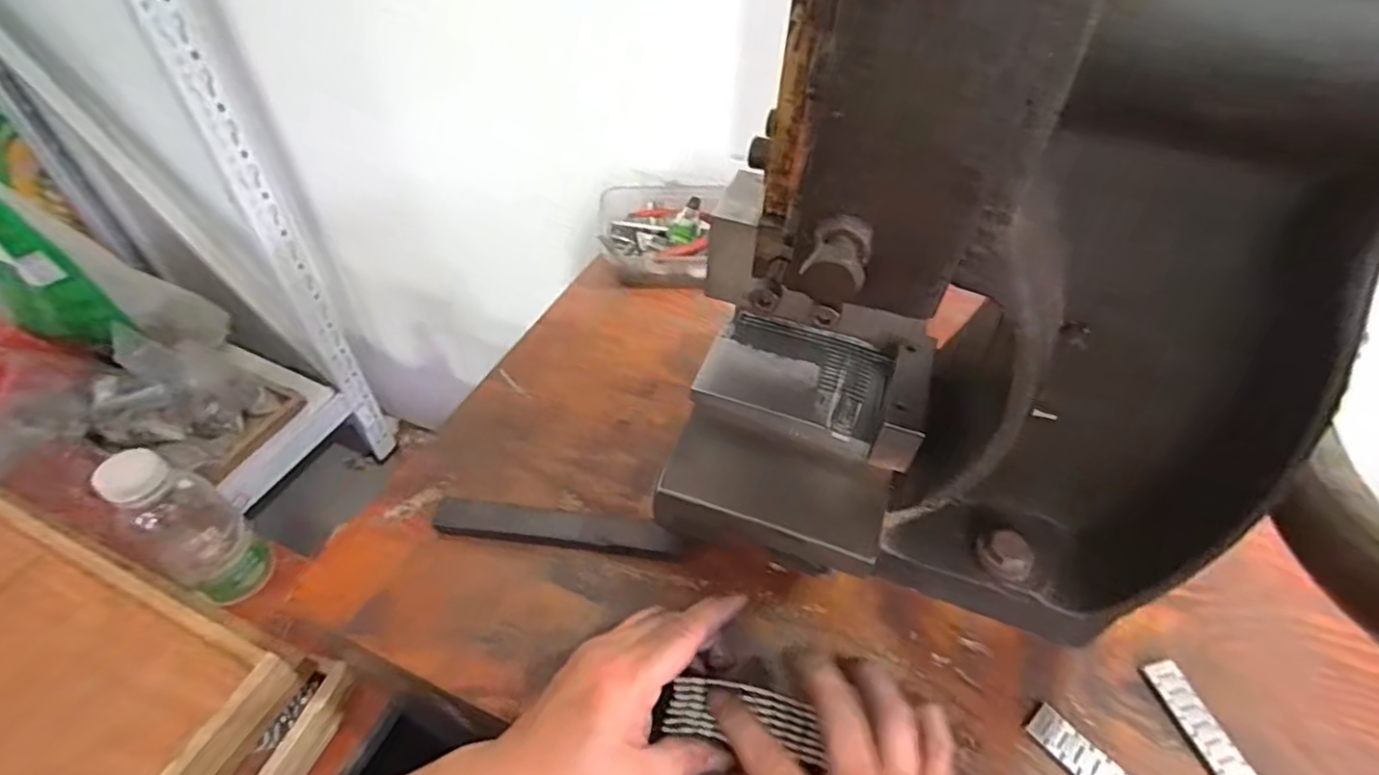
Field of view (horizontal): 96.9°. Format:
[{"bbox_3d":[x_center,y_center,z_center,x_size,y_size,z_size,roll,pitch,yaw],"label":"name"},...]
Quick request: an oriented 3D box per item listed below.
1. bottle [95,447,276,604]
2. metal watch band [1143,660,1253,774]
[{"bbox_3d":[-0.411,0.111,0.498,0.062,0.160,0.065,22,50,16],"label":"bottle"},{"bbox_3d":[0.265,0.184,0.303,0.021,0.005,0.089,-8,48,-11],"label":"metal watch band"}]

